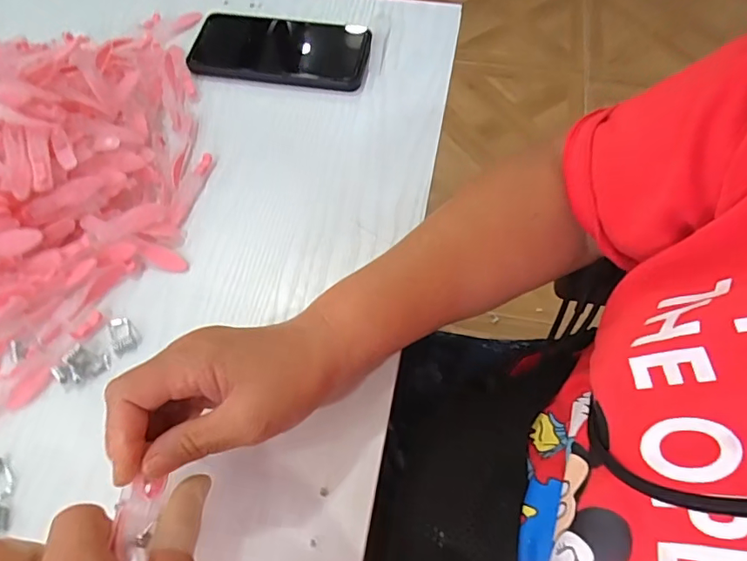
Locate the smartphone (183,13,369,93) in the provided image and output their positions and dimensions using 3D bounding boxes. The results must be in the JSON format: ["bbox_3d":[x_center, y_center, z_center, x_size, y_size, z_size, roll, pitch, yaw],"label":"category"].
[{"bbox_3d":[-0.087,-0.211,0.468,0.162,0.015,0.078,11,63,7],"label":"smartphone"}]

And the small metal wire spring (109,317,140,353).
[{"bbox_3d":[-0.171,0.036,0.346,0.017,0.004,0.026,-30,66,-13],"label":"small metal wire spring"}]

